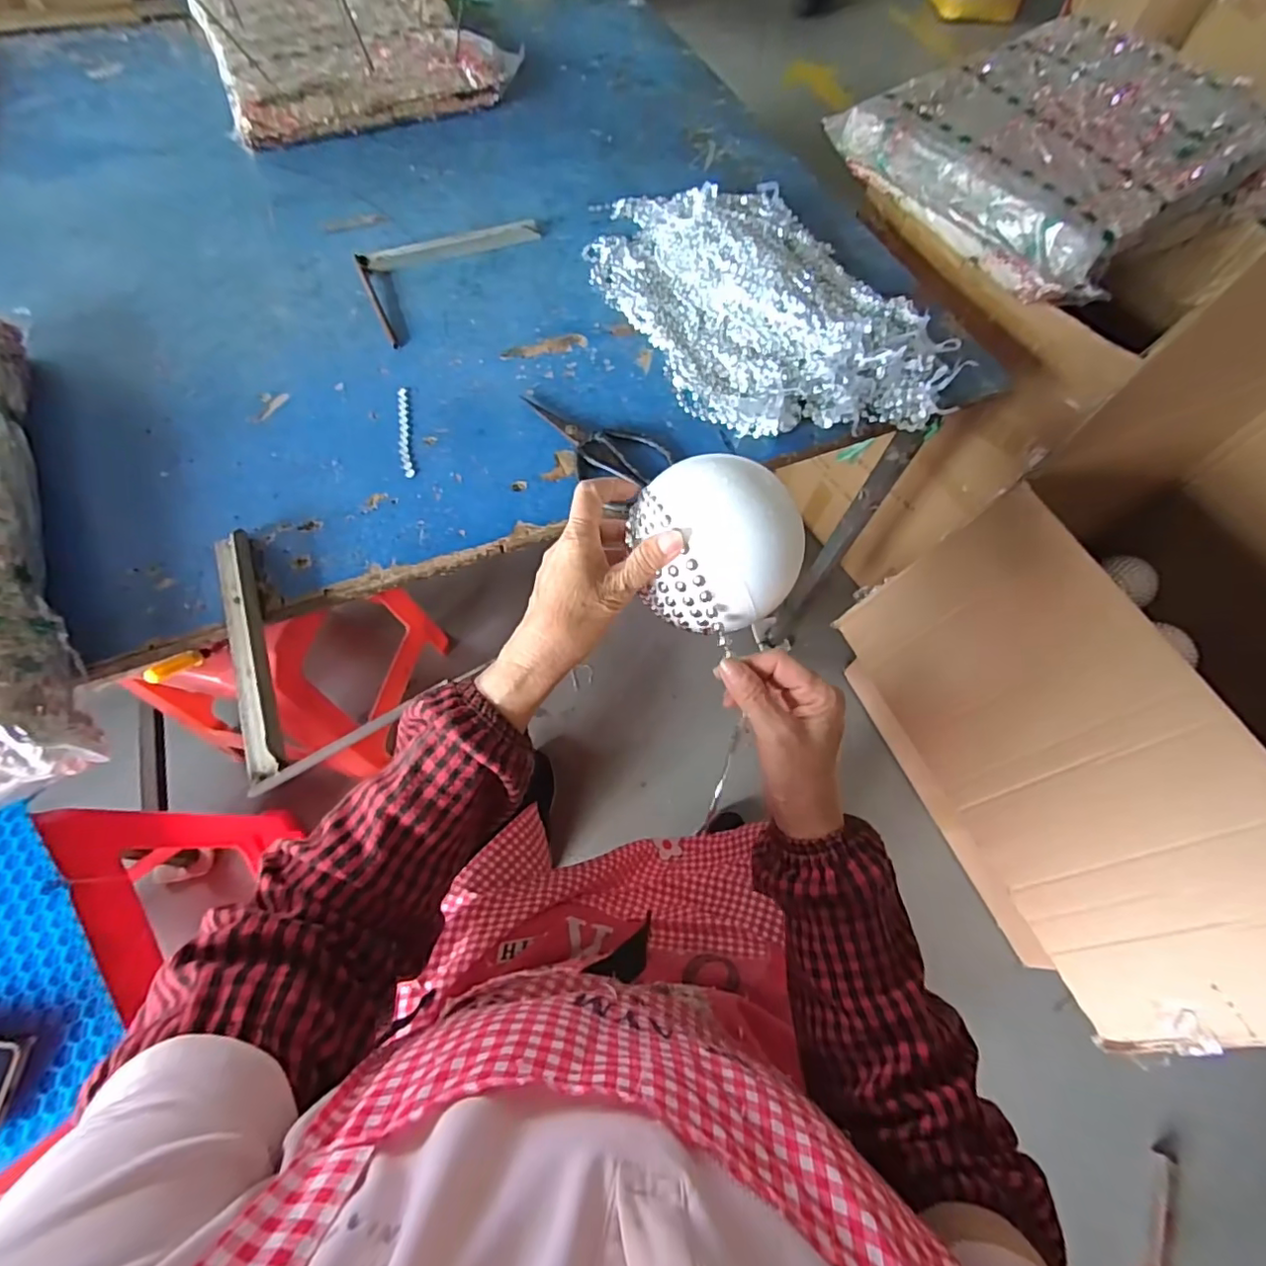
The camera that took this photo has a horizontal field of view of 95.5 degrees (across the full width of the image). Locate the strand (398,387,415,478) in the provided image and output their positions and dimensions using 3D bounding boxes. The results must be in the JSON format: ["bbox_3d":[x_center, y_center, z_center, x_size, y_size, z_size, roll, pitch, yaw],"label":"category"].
[{"bbox_3d":[-0.227,-0.202,0.573,0.012,0.006,0.126,-11,64,-8],"label":"strand"}]

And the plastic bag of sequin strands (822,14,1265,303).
[{"bbox_3d":[0.574,-0.625,0.758,0.507,0.110,0.354,-32,69,-17],"label":"plastic bag of sequin strands"}]

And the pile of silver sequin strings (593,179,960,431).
[{"bbox_3d":[0.138,-0.395,0.659,0.289,0.057,0.474,-23,67,-13],"label":"pile of silver sequin strings"}]

